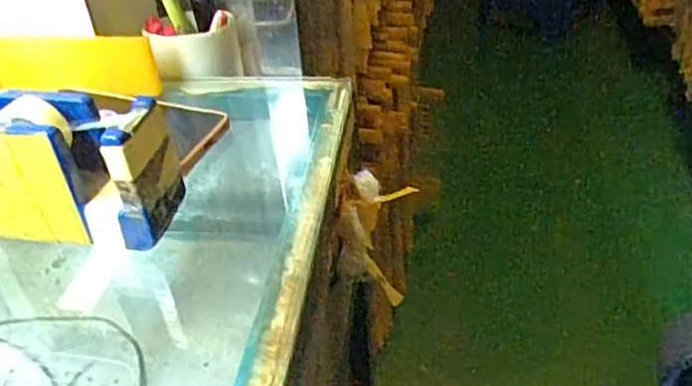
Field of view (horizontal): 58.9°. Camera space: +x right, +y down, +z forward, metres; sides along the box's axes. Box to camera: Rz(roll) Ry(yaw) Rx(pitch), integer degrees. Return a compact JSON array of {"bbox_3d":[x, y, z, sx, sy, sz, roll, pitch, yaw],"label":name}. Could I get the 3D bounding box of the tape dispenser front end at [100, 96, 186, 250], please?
[{"bbox_3d":[-0.116,-0.012,0.351,0.027,0.072,0.045,-3,37,2],"label":"tape dispenser front end"}]

